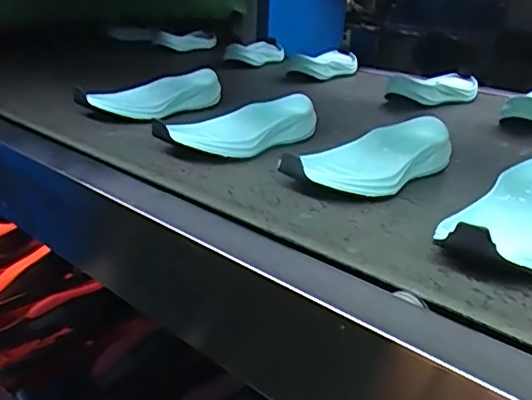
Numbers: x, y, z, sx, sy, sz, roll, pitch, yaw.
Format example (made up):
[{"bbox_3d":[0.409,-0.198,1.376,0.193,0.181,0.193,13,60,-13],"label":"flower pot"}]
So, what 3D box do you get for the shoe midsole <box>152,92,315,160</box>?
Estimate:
[{"bbox_3d":[-0.023,-0.080,0.620,0.198,0.032,0.077,-11,29,-24],"label":"shoe midsole"}]

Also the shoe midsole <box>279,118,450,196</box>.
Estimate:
[{"bbox_3d":[0.107,-0.041,0.545,0.203,0.038,0.071,-22,35,-40],"label":"shoe midsole"}]

